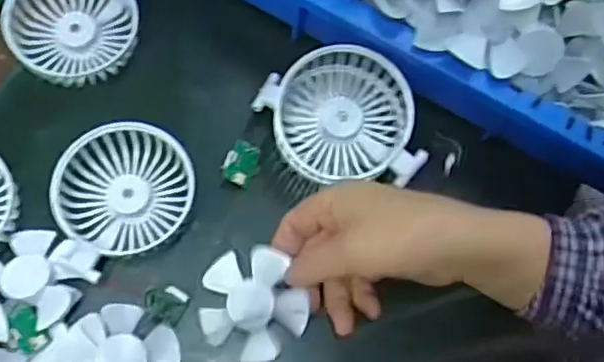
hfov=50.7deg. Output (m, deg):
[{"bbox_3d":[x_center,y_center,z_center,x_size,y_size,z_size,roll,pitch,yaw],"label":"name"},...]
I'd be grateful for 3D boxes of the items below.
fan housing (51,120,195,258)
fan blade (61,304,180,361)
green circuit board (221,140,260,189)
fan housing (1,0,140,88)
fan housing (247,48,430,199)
[{"bbox_3d":[-0.116,0.005,0.422,0.086,0.031,0.084,-3,71,-5],"label":"fan housing"},{"bbox_3d":[-0.113,0.111,0.393,0.065,0.010,0.066,0,71,-4],"label":"fan blade"},{"bbox_3d":[-0.042,-0.012,0.443,0.023,0.005,0.031,25,71,5],"label":"green circuit board"},{"bbox_3d":[-0.160,-0.114,0.459,0.094,0.031,0.088,-1,70,-2],"label":"fan housing"},{"bbox_3d":[0.025,-0.039,0.432,0.093,0.049,0.102,-19,72,-8],"label":"fan housing"}]

